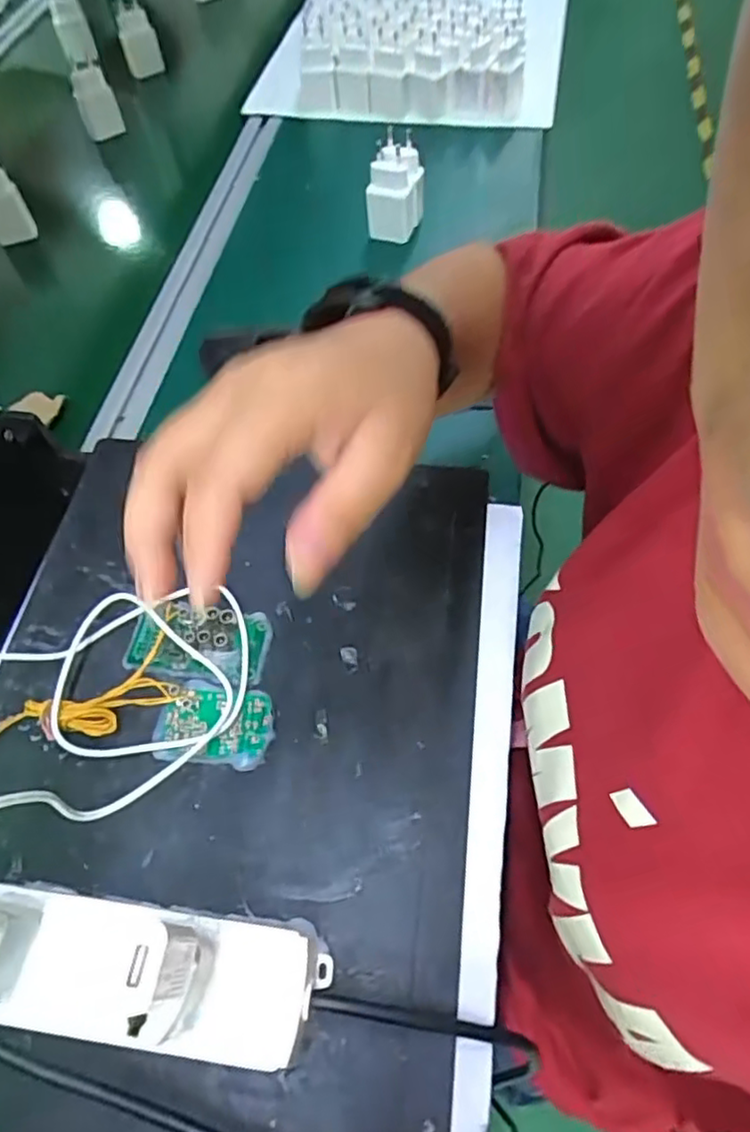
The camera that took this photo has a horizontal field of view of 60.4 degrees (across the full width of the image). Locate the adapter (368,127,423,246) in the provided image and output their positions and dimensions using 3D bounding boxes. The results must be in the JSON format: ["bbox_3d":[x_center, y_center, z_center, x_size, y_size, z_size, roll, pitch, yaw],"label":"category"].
[{"bbox_3d":[0.018,-0.328,0.566,0.045,0.084,0.026,9,60,8],"label":"adapter"}]

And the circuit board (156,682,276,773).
[{"bbox_3d":[-0.091,0.090,0.371,0.063,0.008,0.044,4,60,6],"label":"circuit board"}]

